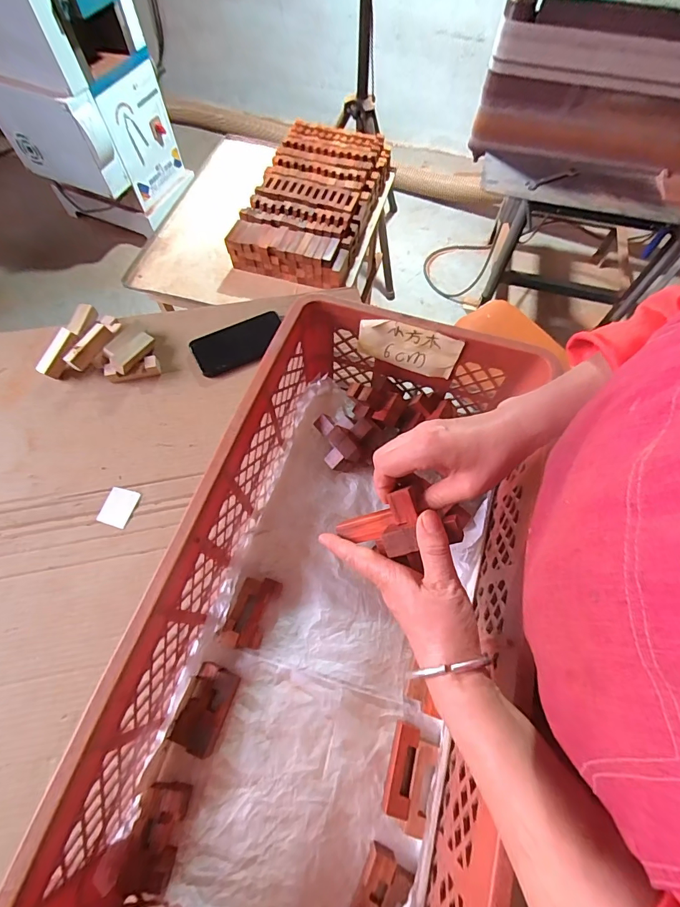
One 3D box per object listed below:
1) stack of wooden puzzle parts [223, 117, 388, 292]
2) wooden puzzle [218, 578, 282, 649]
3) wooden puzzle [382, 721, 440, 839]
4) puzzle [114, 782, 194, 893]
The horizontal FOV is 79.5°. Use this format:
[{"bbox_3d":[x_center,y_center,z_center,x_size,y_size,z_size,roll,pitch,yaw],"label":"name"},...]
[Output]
[{"bbox_3d":[-0.063,-0.718,1.147,0.300,0.086,0.564,16,65,7],"label":"stack of wooden puzzle parts"},{"bbox_3d":[-0.108,0.192,0.497,0.044,0.026,0.085,16,65,7],"label":"wooden puzzle"},{"bbox_3d":[0.072,0.339,0.431,0.044,0.024,0.087,16,65,7],"label":"wooden puzzle"},{"bbox_3d":[-0.184,0.382,0.409,0.046,0.025,0.083,7,64,3],"label":"puzzle"}]

